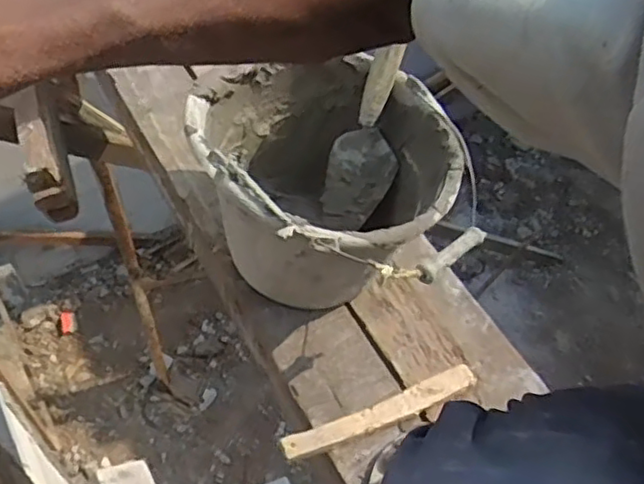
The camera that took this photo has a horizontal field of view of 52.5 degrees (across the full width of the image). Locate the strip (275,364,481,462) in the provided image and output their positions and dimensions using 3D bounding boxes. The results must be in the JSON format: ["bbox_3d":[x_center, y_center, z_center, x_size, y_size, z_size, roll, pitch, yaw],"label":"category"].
[{"bbox_3d":[0.067,0.179,0.694,0.225,0.012,0.029,-19,56,-18],"label":"strip"}]

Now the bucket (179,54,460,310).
[{"bbox_3d":[-0.003,-0.052,0.736,0.278,0.208,0.243,39,59,24],"label":"bucket"}]

